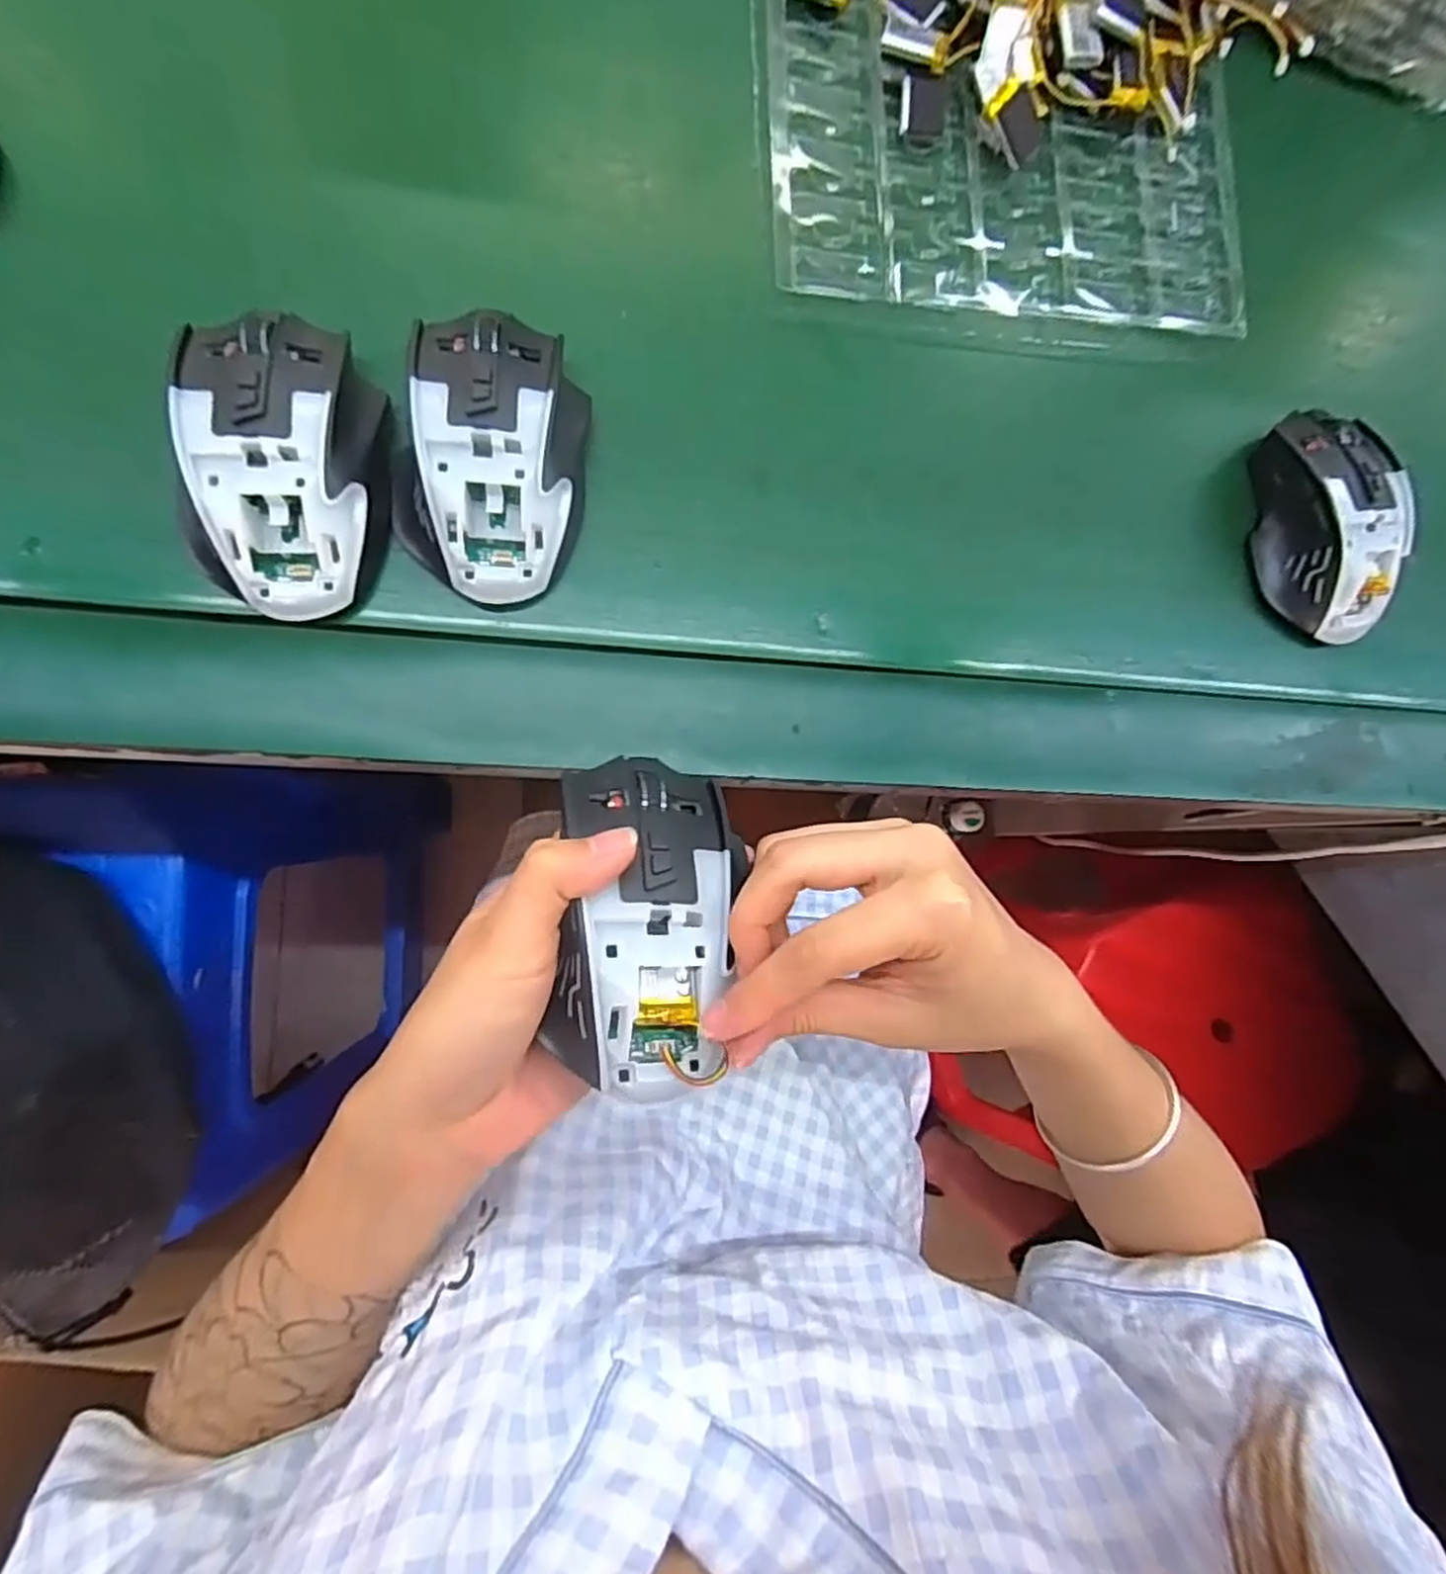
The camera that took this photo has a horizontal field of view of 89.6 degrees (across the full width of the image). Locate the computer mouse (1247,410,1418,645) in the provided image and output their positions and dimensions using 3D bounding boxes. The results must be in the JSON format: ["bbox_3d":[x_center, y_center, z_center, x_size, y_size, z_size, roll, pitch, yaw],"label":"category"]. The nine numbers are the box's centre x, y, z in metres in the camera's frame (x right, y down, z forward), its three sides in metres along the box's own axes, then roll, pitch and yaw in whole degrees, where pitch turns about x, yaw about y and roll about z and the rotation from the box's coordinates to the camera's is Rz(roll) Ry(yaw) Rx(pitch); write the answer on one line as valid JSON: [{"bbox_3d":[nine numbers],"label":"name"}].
[{"bbox_3d":[0.304,-0.132,0.359,0.058,0.030,0.108,0,86,-6],"label":"computer mouse"}]

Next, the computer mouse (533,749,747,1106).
[{"bbox_3d":[-0.025,0.040,0.237,0.057,0.032,0.110,4,67,-6],"label":"computer mouse"}]

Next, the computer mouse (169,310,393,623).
[{"bbox_3d":[-0.163,-0.123,0.271,0.064,0.033,0.109,-5,87,-7],"label":"computer mouse"}]

